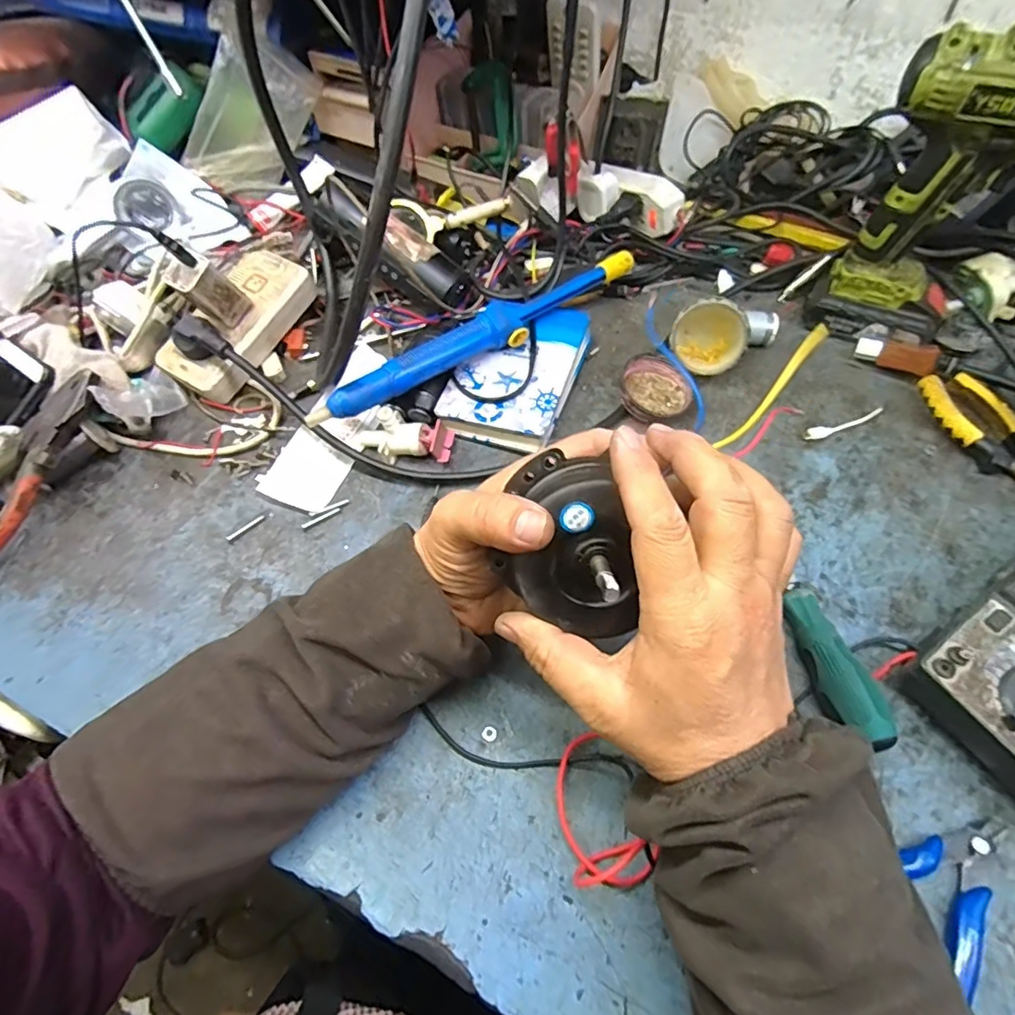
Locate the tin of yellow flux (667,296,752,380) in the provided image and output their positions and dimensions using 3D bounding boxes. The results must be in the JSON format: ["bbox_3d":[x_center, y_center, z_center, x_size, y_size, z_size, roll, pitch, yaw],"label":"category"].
[{"bbox_3d":[0.173,-0.148,0.481,0.060,0.059,0.030,20,29,8],"label":"tin of yellow flux"}]

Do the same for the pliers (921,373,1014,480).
[{"bbox_3d":[0.381,-0.050,0.434,0.047,0.023,0.133,-18,60,-7],"label":"pliers"}]

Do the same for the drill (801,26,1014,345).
[{"bbox_3d":[0.356,-0.215,0.418,0.182,0.216,0.060,11,61,11],"label":"drill"}]

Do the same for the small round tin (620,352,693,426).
[{"bbox_3d":[0.127,-0.101,0.478,0.057,0.026,0.059,-2,59,3],"label":"small round tin"}]

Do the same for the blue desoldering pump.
[{"bbox_3d":[-0.016,-0.147,0.477,0.322,0.037,0.035,-32,62,-14],"label":"blue desoldering pump"}]

